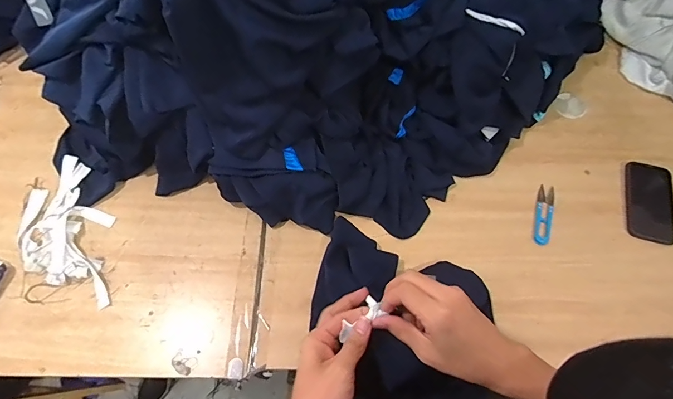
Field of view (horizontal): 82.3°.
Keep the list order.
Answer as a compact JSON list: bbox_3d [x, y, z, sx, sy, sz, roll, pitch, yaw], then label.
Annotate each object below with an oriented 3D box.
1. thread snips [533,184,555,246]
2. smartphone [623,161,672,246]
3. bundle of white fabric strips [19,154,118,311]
[{"bbox_3d":[0.364,0.027,0.672,0.031,0.004,0.118,17,65,8],"label":"thread snips"},{"bbox_3d":[0.555,0.004,0.681,0.081,0.014,0.148,14,64,7],"label":"smartphone"},{"bbox_3d":[-0.456,0.059,0.653,0.139,0.024,0.283,-32,68,-15],"label":"bundle of white fabric strips"}]

